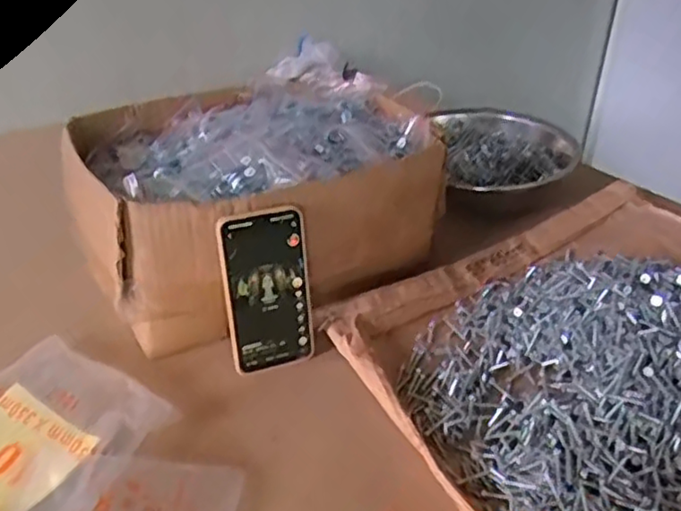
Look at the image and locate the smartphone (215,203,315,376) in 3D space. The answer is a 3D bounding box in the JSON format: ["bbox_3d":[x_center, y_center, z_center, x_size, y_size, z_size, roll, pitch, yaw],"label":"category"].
[{"bbox_3d":[-0.067,0.034,0.591,0.077,0.157,0.012,-12,25,-16],"label":"smartphone"}]

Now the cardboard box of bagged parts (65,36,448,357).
[{"bbox_3d":[-0.092,-0.072,0.715,0.364,0.149,0.294,-17,37,-26],"label":"cardboard box of bagged parts"}]

